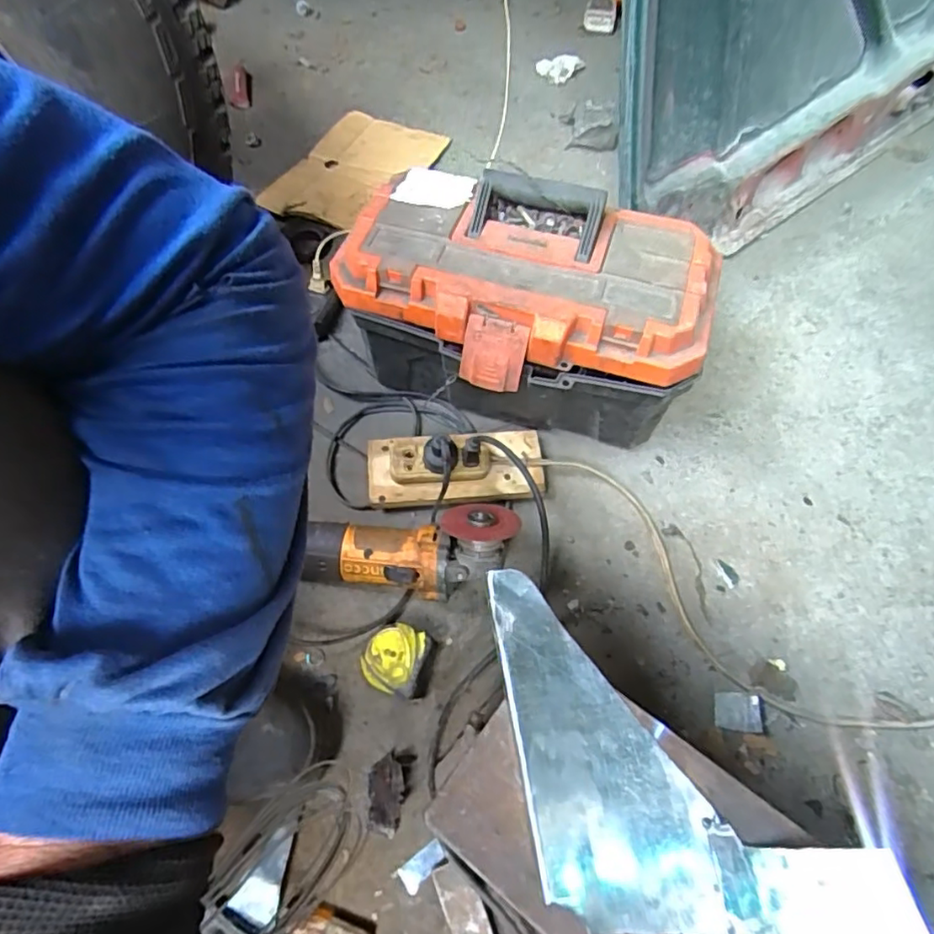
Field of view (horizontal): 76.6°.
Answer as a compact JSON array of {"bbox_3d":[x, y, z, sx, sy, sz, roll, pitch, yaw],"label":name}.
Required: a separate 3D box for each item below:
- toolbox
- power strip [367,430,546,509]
[{"bbox_3d":[0.059,-0.154,0.671,0.369,0.222,0.214,11,62,8],"label":"toolbox"},{"bbox_3d":[-0.013,0.000,0.668,0.196,0.055,0.084,-6,61,-1],"label":"power strip"}]

